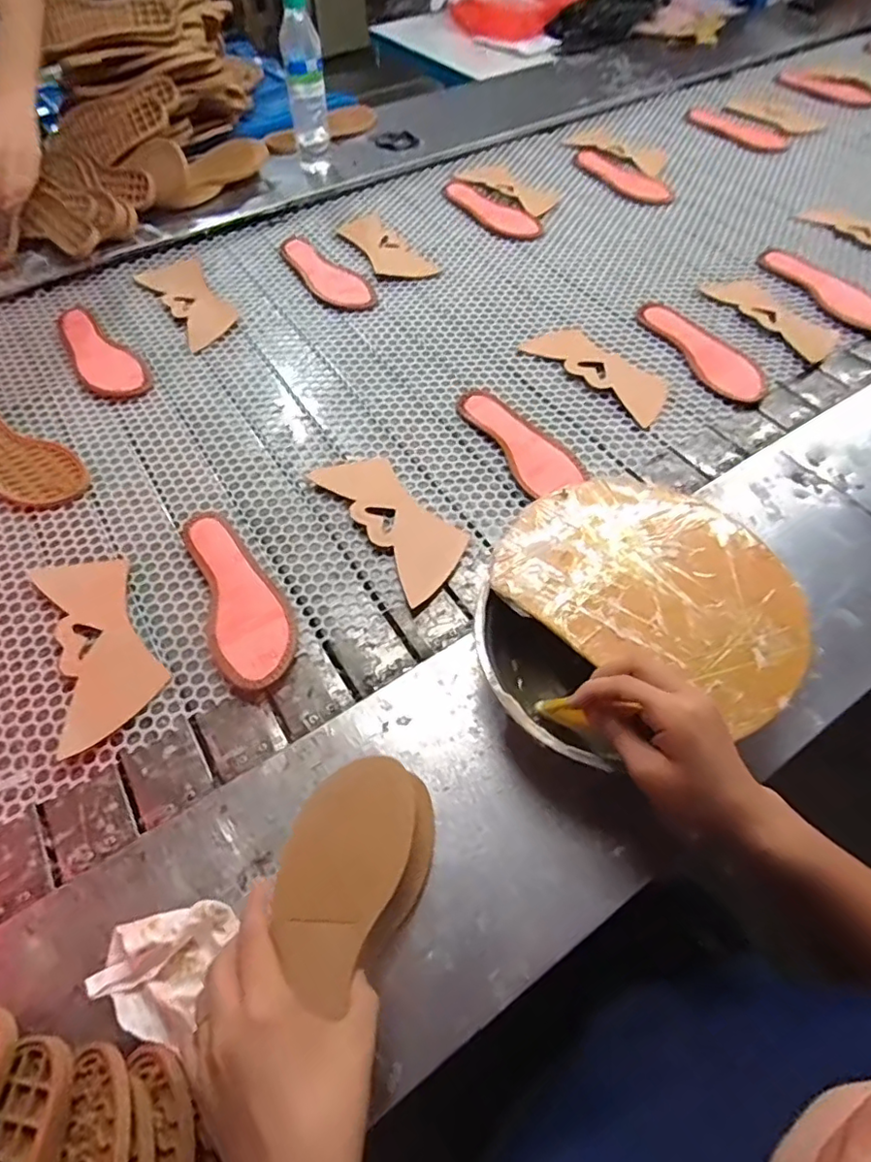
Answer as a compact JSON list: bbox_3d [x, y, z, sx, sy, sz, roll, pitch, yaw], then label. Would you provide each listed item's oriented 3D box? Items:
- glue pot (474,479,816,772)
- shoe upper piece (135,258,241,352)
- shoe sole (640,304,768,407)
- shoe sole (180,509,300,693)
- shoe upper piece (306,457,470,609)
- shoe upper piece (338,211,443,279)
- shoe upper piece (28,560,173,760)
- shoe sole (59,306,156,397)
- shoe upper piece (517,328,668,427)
[{"bbox_3d":[0.160,0.027,0.490,0.258,0.059,0.238,-10,56,-5],"label":"glue pot"},{"bbox_3d":[-0.356,-0.412,0.851,0.089,0.009,0.213,-31,60,-18],"label":"shoe upper piece"},{"bbox_3d":[0.362,-0.314,0.785,0.078,0.009,0.223,-20,57,-11],"label":"shoe sole"},{"bbox_3d":[-0.202,0.011,0.578,0.075,0.021,0.217,-29,60,-17],"label":"shoe sole"},{"bbox_3d":[-0.050,-0.070,0.630,0.094,0.012,0.204,-36,62,-21],"label":"shoe upper piece"},{"bbox_3d":[-0.082,-0.531,0.925,0.081,0.006,0.198,-29,64,-17],"label":"shoe upper piece"},{"bbox_3d":[-0.322,0.053,0.557,0.091,0.006,0.204,-23,60,-14],"label":"shoe upper piece"},{"bbox_3d":[-0.453,-0.312,0.785,0.075,0.015,0.211,-32,60,-18],"label":"shoe sole"},{"bbox_3d":[0.218,-0.279,0.764,0.088,0.006,0.205,-35,61,-20],"label":"shoe upper piece"}]

